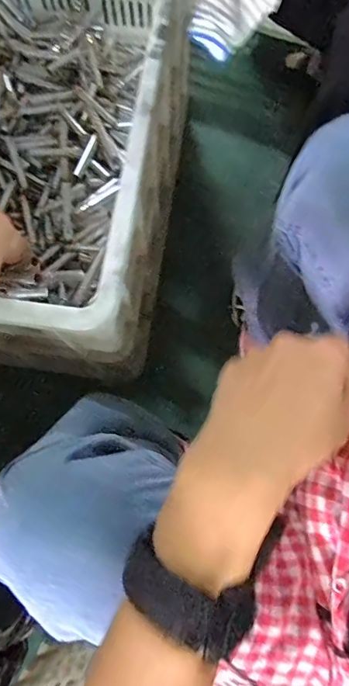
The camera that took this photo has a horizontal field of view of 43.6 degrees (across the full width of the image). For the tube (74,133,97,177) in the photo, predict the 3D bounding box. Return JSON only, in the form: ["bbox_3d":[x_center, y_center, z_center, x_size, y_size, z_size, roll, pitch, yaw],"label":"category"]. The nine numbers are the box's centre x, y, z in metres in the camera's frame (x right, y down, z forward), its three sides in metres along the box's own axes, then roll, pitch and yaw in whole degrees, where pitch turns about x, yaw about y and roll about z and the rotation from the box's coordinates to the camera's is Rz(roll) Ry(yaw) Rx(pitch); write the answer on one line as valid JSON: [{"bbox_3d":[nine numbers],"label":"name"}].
[{"bbox_3d":[-0.146,-0.307,0.717,0.014,0.016,0.070,41,118,9],"label":"tube"}]

